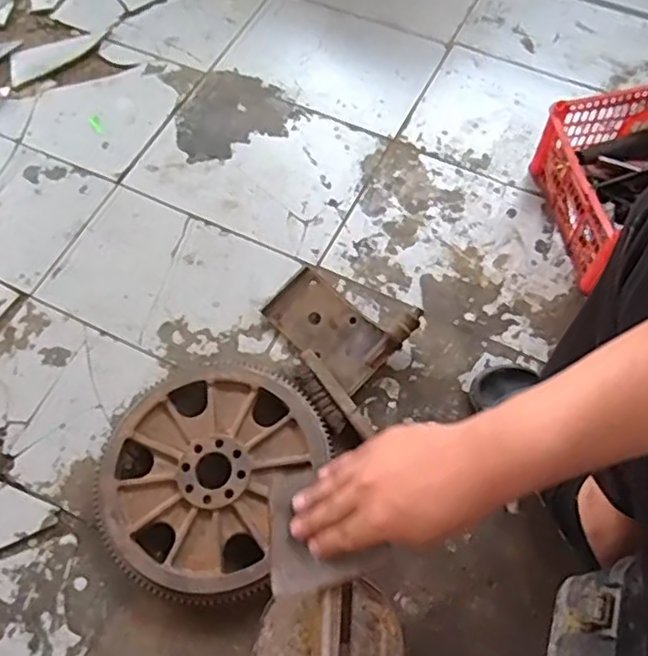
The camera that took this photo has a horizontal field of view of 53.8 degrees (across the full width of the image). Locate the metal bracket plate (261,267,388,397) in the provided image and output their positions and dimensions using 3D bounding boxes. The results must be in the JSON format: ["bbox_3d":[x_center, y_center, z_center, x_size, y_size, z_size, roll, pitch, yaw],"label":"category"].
[{"bbox_3d":[0.008,0.000,0.993,0.200,0.034,0.106,42,73,17],"label":"metal bracket plate"}]

